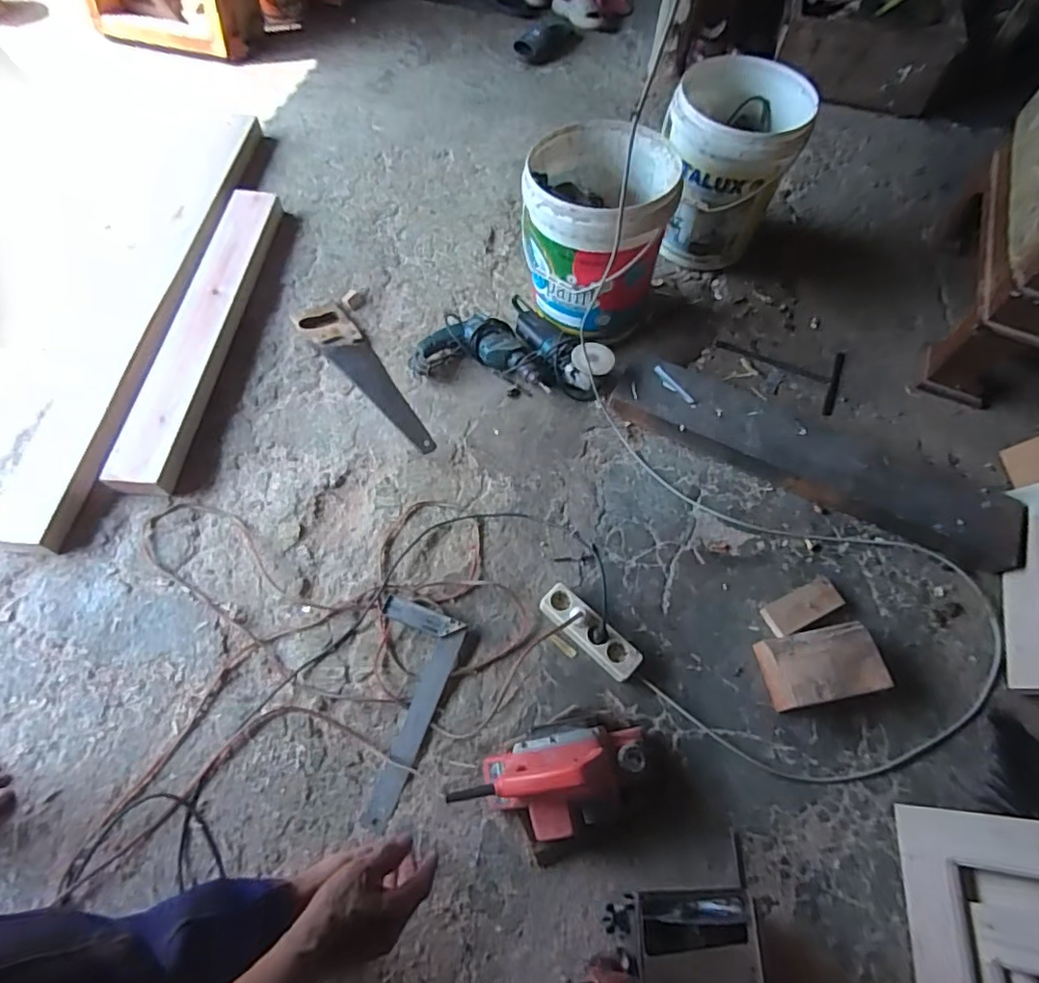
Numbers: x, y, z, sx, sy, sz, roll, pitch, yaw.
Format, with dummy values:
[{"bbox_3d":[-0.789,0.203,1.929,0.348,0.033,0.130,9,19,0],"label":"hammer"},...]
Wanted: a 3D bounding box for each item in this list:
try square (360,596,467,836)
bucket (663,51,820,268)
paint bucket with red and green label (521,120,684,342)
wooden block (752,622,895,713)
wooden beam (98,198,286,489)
[{"bbox_3d":[-0.224,0.368,0.985,0.150,0.025,0.349,19,64,8],"label":"try square"},{"bbox_3d":[0.495,-0.787,1.420,0.302,0.362,0.290,1,63,-1],"label":"bucket"},{"bbox_3d":[0.158,-0.562,1.256,0.311,0.296,0.333,12,63,5],"label":"paint bucket with red and green label"},{"bbox_3d":[0.528,0.309,1.006,0.195,0.073,0.125,-8,63,-5],"label":"wooden block"},{"bbox_3d":[-0.746,-0.396,1.356,0.139,0.075,0.889,6,63,2],"label":"wooden beam"}]

